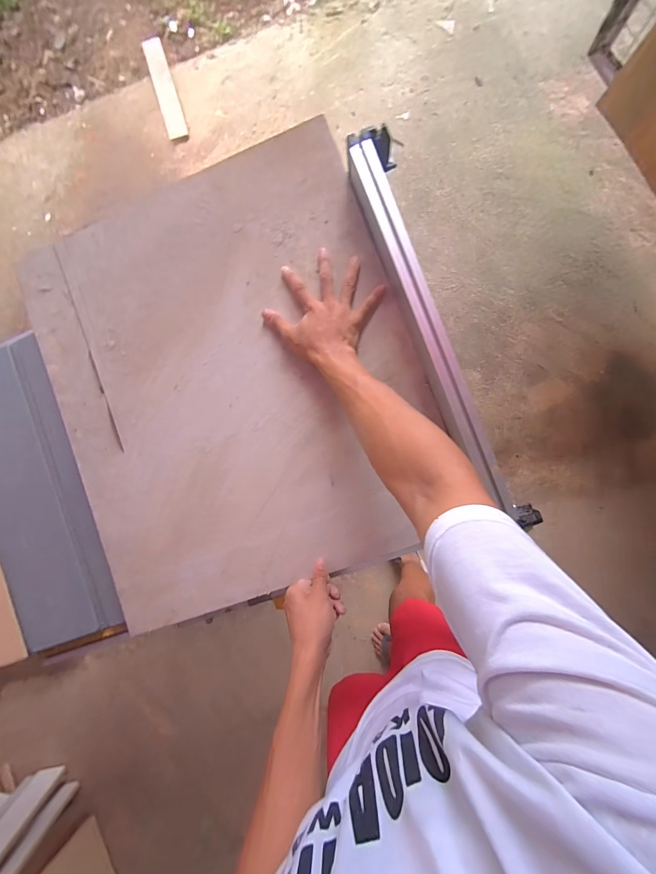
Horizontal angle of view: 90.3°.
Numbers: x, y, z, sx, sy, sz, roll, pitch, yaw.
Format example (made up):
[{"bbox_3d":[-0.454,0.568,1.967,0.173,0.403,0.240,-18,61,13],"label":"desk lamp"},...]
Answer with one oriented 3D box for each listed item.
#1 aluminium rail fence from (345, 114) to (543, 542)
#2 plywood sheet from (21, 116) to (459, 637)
[{"bbox_3d":[0.158,-0.157,0.474,0.077,0.070,0.600,-21,87,6],"label":"aluminium rail fence"},{"bbox_3d":[-0.160,-0.094,0.539,0.582,0.016,0.681,-20,87,6],"label":"plywood sheet"}]

